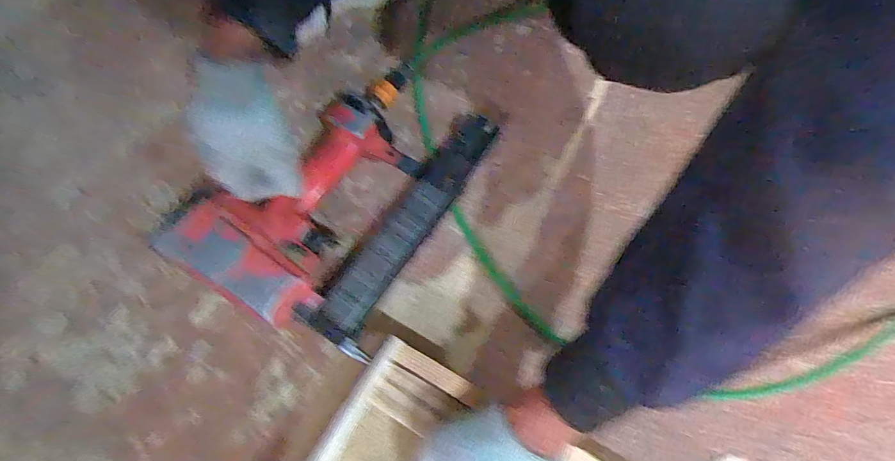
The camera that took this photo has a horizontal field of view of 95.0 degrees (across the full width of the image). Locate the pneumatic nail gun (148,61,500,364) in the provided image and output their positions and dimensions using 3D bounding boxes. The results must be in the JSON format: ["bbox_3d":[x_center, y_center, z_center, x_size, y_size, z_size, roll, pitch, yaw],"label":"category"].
[{"bbox_3d":[-0.112,-0.050,0.441,0.202,0.073,0.309,30,74,11],"label":"pneumatic nail gun"}]

